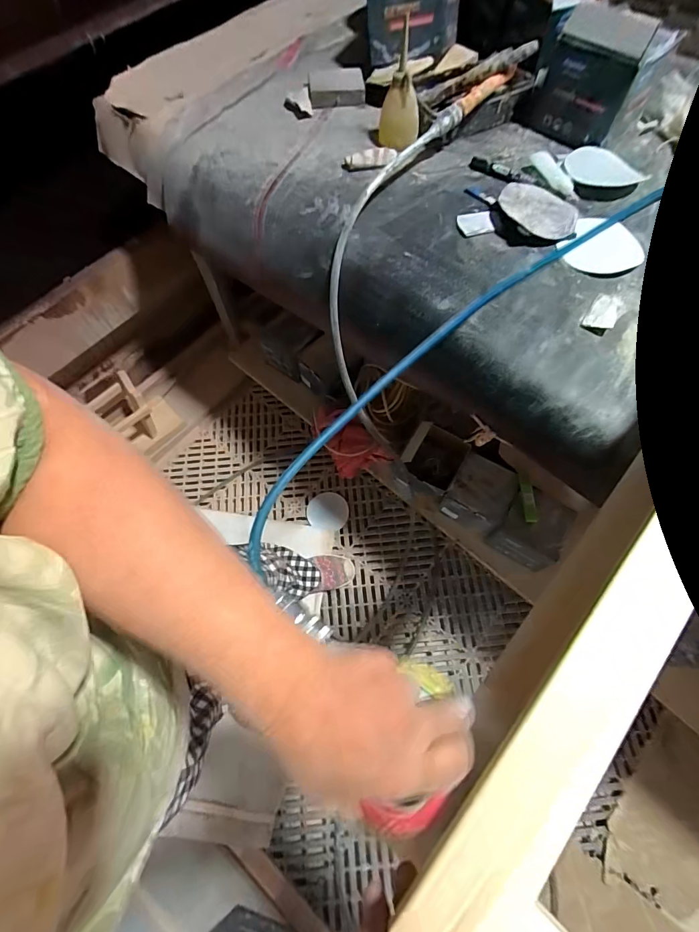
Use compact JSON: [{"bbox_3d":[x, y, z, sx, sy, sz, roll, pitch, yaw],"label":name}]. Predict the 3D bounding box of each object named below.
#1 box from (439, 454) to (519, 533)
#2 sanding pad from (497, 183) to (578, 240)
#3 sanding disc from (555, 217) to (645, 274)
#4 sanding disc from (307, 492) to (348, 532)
[{"bbox_3d":[0.305,0.065,0.923,0.135,0.103,0.136,30,70,14],"label":"box"},{"bbox_3d":[0.267,-0.363,0.566,0.111,0.020,0.105,20,68,11],"label":"sanding pad"},{"bbox_3d":[0.346,-0.301,0.543,0.104,0.006,0.098,-1,66,2],"label":"sanding disc"},{"bbox_3d":[-0.062,0.130,1.144,0.116,0.006,0.107,-1,66,2],"label":"sanding disc"}]

